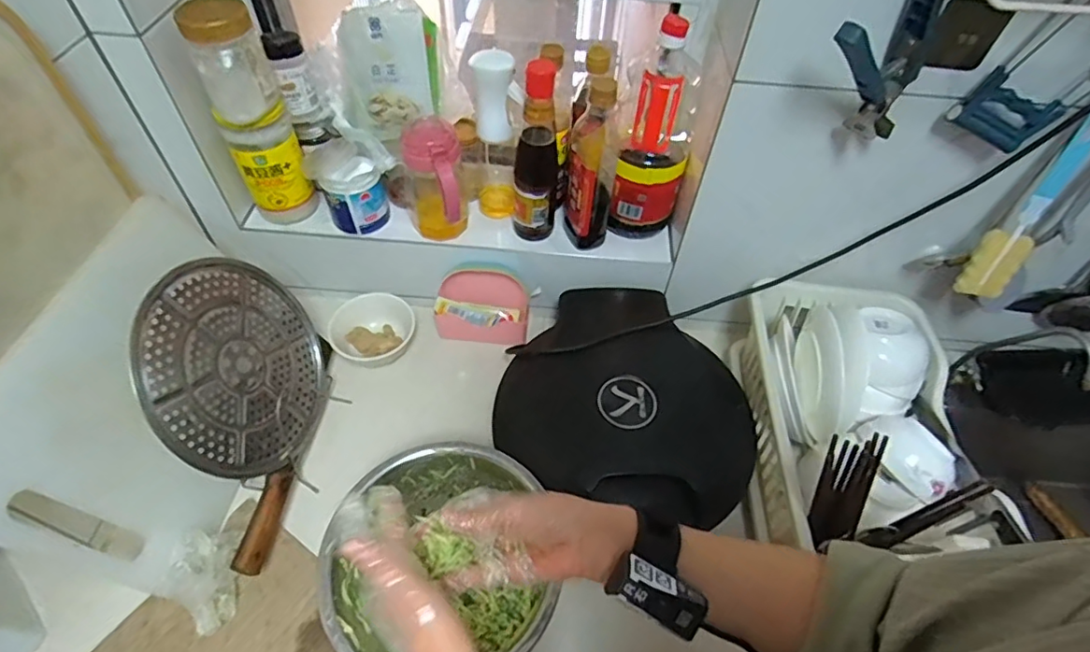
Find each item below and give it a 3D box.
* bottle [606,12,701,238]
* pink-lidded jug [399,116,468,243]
[{"bbox_3d":[0.148,-0.247,0.750,0.096,0.280,0.079,14,52,8],"label":"bottle"},{"bbox_3d":[-0.149,-0.189,0.766,0.079,0.156,0.097,-8,52,-10],"label":"pink-lidded jug"}]

